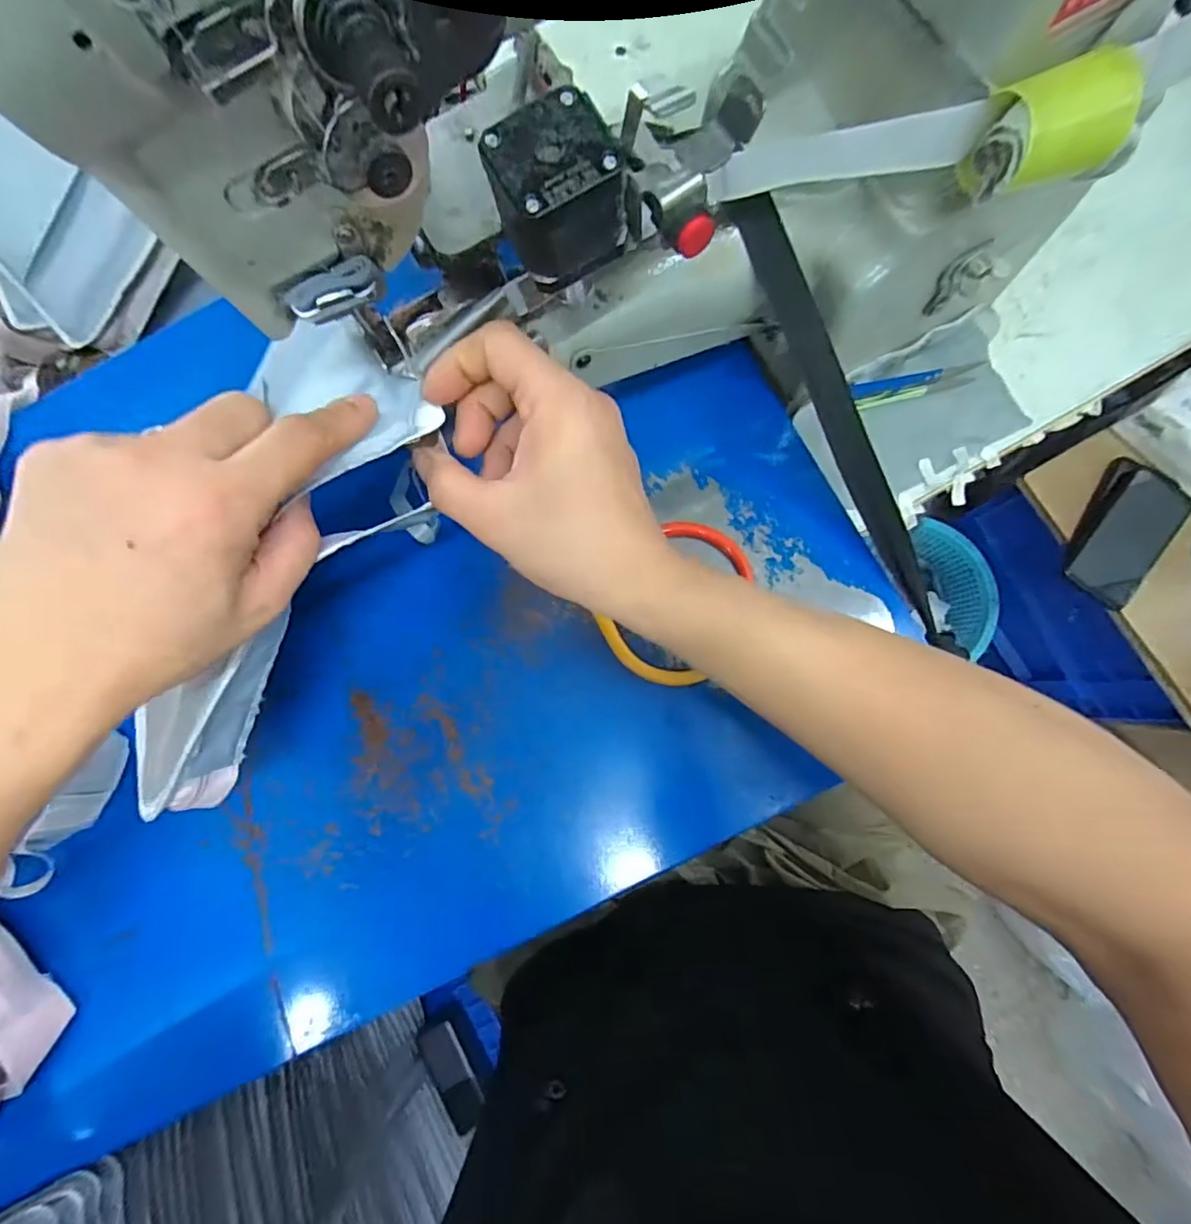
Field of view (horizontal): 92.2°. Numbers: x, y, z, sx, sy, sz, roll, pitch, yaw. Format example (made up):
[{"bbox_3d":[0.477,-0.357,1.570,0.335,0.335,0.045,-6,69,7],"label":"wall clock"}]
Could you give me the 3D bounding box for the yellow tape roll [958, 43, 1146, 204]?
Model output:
[{"bbox_3d":[0.191,-0.202,0.240,0.057,0.031,0.033,-19,81,1],"label":"yellow tape roll"}]

